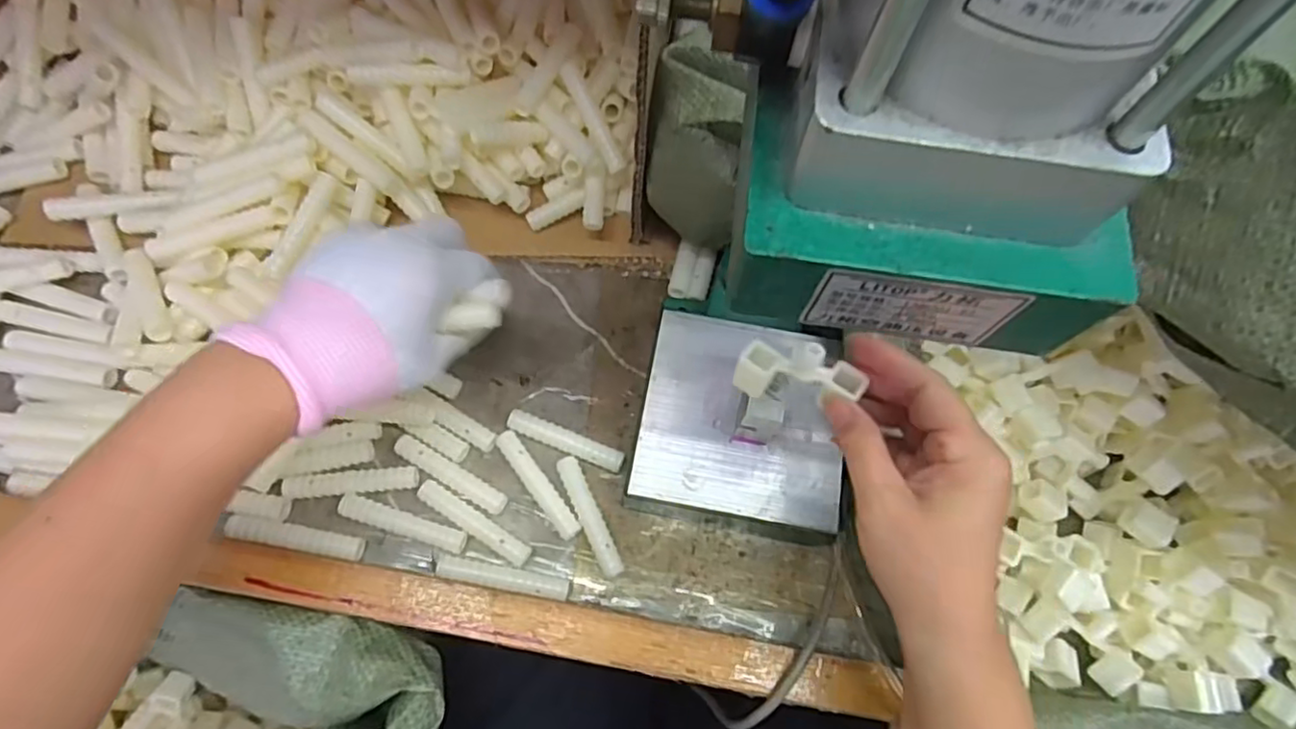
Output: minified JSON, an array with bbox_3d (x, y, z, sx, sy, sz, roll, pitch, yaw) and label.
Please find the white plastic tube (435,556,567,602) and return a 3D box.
[{"bbox_3d":[-0.086,0.128,0.393,0.078,0.016,0.013,11,69,1],"label":"white plastic tube"}]

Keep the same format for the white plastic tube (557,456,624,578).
[{"bbox_3d":[-0.036,0.093,0.408,0.015,0.013,0.079,-22,72,-11],"label":"white plastic tube"}]

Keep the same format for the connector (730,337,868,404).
[{"bbox_3d":[0.074,0.002,0.317,0.061,0.021,0.026,5,69,3],"label":"connector"}]

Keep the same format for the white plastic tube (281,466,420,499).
[{"bbox_3d":[-0.184,0.073,0.411,0.078,0.011,0.015,-6,70,-5],"label":"white plastic tube"}]

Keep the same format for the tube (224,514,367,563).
[{"bbox_3d":[-0.210,0.105,0.396,0.076,0.012,0.014,10,69,1],"label":"tube"}]

